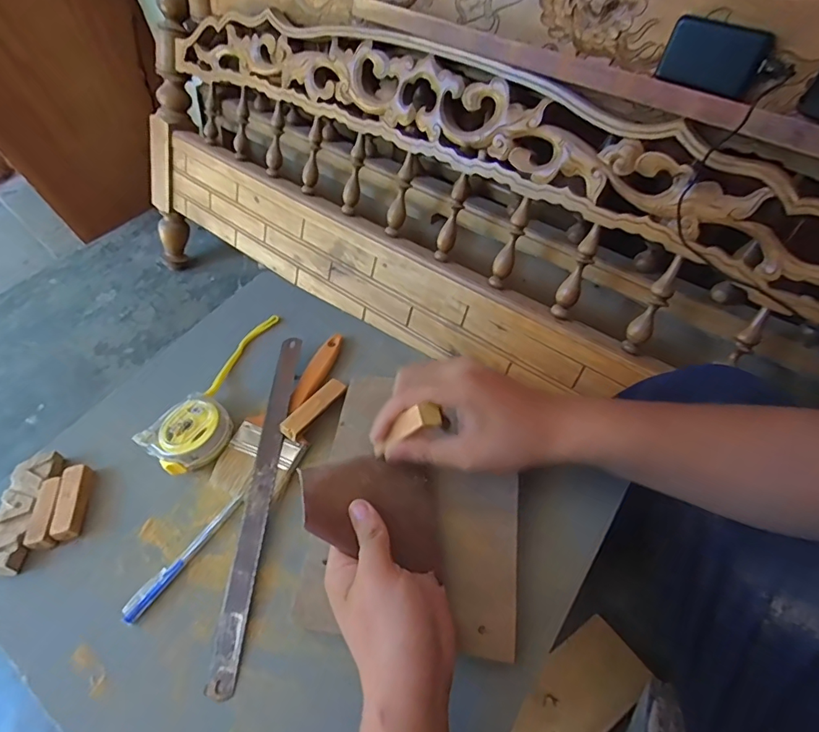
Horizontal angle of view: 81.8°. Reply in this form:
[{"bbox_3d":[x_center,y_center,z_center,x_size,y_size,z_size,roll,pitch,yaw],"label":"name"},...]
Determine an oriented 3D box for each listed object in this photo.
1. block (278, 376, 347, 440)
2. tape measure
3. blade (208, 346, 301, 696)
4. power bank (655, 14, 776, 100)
[{"bbox_3d":[-0.090,0.038,0.442,0.016,0.016,0.073,30,61,23],"label":"block"},{"bbox_3d":[-0.176,0.018,0.465,0.069,0.031,0.190,20,58,18],"label":"tape measure"},{"bbox_3d":[-0.126,0.102,0.410,0.021,0.007,0.301,3,58,0],"label":"blade"},{"bbox_3d":[0.334,-0.342,0.522,0.100,0.062,0.019,30,39,18],"label":"power bank"}]

